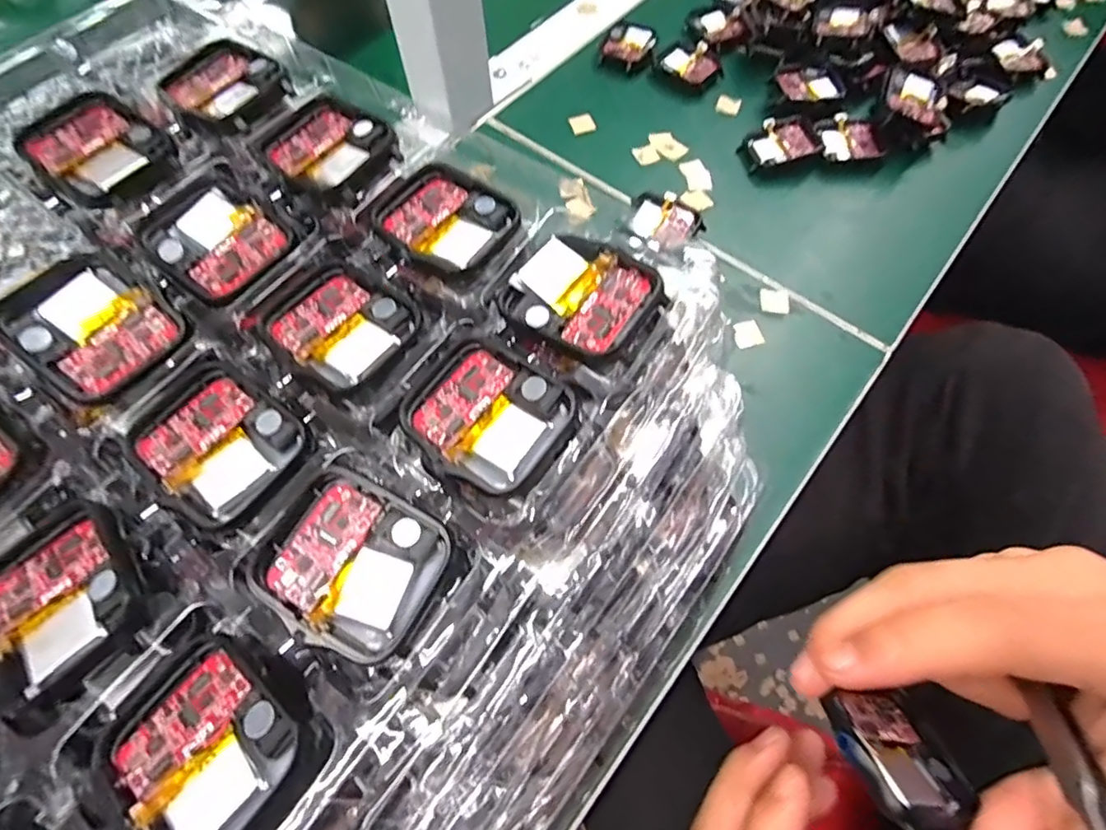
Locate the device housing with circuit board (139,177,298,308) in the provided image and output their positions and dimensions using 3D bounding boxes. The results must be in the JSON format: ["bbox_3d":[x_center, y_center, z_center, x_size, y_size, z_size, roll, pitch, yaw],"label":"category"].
[{"bbox_3d":[-0.110,-0.057,0.180,0.042,0.005,0.035,36,70,16],"label":"device housing with circuit board"}]

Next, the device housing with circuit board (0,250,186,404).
[{"bbox_3d":[-0.138,-0.028,0.165,0.042,0.004,0.037,43,64,2],"label":"device housing with circuit board"}]

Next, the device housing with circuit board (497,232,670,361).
[{"bbox_3d":[0.009,-0.036,0.167,0.042,0.007,0.036,33,69,15],"label":"device housing with circuit board"}]

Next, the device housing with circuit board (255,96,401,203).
[{"bbox_3d":[-0.079,-0.093,0.193,0.050,0.010,0.035,35,70,16],"label":"device housing with circuit board"}]

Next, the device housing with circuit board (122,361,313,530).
[{"bbox_3d":[-0.094,0.008,0.156,0.042,0.008,0.036,35,70,16],"label":"device housing with circuit board"}]

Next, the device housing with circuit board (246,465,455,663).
[{"bbox_3d":[-0.050,0.036,0.137,0.042,0.006,0.036,29,68,13],"label":"device housing with circuit board"}]

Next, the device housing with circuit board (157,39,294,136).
[{"bbox_3d":[-0.122,-0.123,0.205,0.046,0.008,0.035,34,70,15],"label":"device housing with circuit board"}]

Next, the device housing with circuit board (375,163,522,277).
[{"bbox_3d":[-0.036,-0.066,0.186,0.044,0.004,0.036,33,69,15],"label":"device housing with circuit board"}]

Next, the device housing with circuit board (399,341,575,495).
[{"bbox_3d":[-0.019,0.000,0.154,0.042,0.008,0.037,30,69,14],"label":"device housing with circuit board"}]

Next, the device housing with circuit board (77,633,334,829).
[{"bbox_3d":[-0.078,0.075,0.123,0.047,0.010,0.041,34,70,15],"label":"device housing with circuit board"}]

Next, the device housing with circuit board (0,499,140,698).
[{"bbox_3d":[-0.125,0.043,0.138,0.035,0.010,0.042,-37,70,-15],"label":"device housing with circuit board"}]

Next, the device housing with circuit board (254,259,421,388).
[{"bbox_3d":[-0.066,-0.028,0.170,0.041,0.004,0.035,32,69,14],"label":"device housing with circuit board"}]

